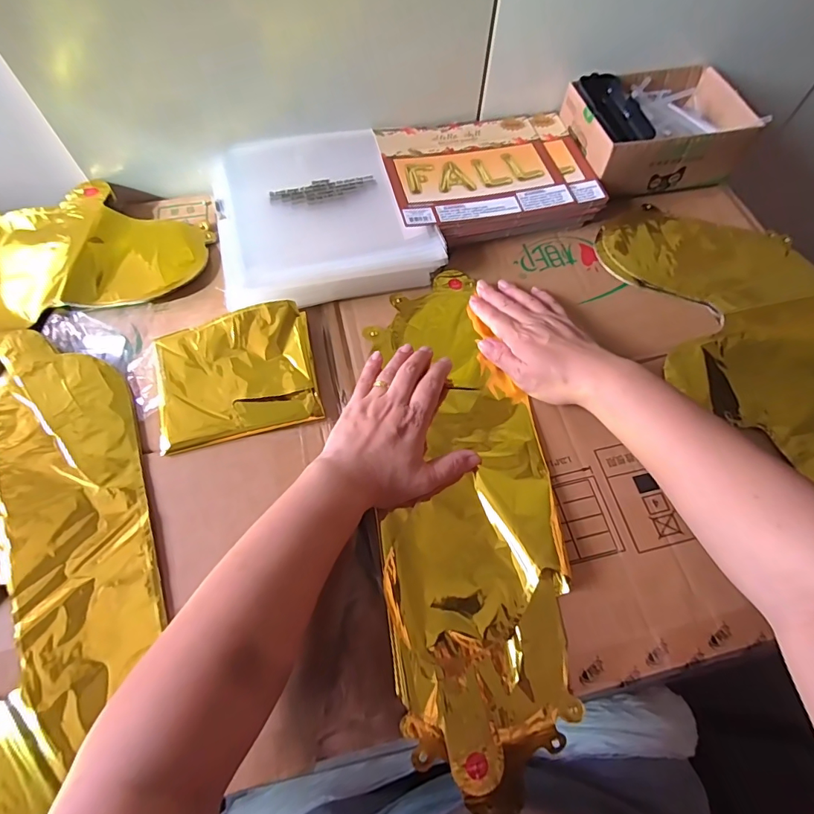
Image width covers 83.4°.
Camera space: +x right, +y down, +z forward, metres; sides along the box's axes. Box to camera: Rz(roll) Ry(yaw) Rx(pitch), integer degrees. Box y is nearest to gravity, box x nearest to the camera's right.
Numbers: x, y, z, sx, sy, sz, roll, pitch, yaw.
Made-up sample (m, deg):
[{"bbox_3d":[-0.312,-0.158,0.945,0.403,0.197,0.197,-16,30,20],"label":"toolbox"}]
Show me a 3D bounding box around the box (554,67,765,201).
[{"bbox_3d":[0.284,-0.320,0.534,0.178,0.069,0.131,-10,65,-6],"label":"box"}]

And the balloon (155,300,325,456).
[{"bbox_3d":[-0.156,-0.033,0.416,0.140,0.022,0.122,-12,65,-7],"label":"balloon"}]

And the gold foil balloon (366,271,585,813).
[{"bbox_3d":[0.049,0.073,0.400,0.141,0.041,0.433,-1,63,-2],"label":"gold foil balloon"}]

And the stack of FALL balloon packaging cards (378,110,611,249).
[{"bbox_3d":[0.090,-0.266,0.526,0.223,0.031,0.169,-12,65,-7],"label":"stack of FALL balloon packaging cards"}]

